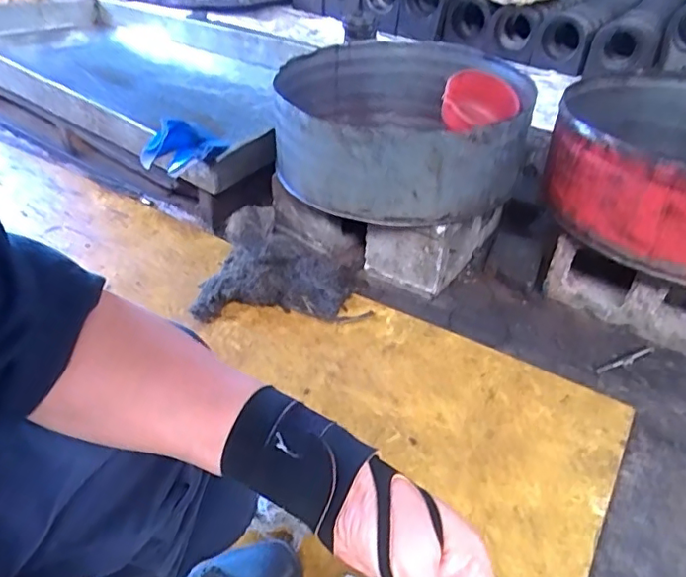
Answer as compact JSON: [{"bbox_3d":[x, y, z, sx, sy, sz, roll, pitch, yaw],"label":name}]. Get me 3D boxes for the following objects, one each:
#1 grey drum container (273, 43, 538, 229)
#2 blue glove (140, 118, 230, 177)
[{"bbox_3d":[0.123,-0.374,1.244,0.534,0.182,0.582,8,42,8],"label":"grey drum container"},{"bbox_3d":[-0.356,-0.312,1.234,0.161,0.090,0.131,31,49,29],"label":"blue glove"}]

